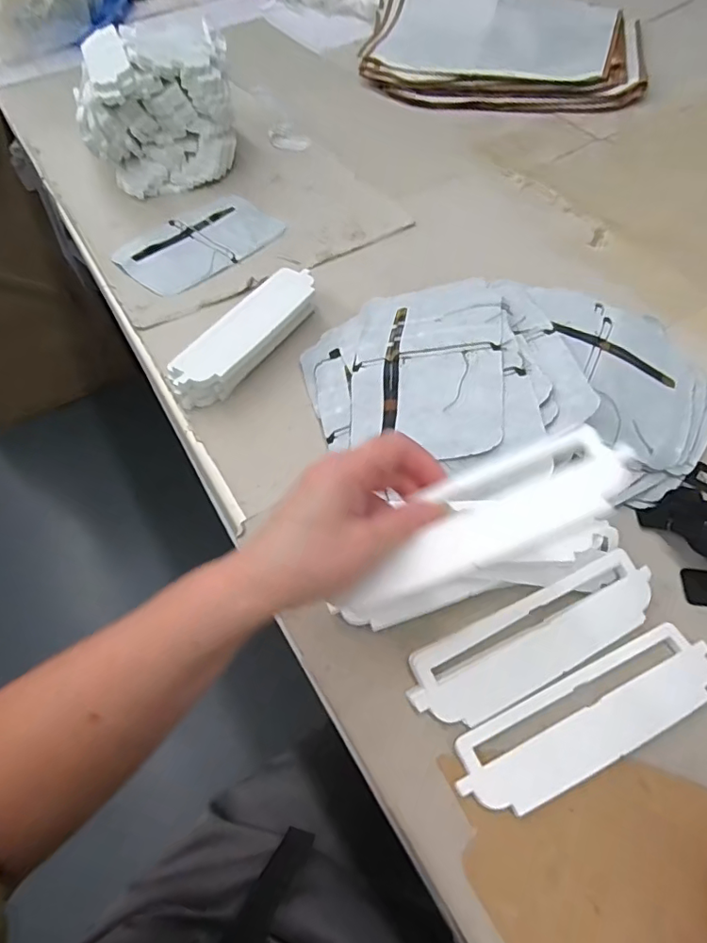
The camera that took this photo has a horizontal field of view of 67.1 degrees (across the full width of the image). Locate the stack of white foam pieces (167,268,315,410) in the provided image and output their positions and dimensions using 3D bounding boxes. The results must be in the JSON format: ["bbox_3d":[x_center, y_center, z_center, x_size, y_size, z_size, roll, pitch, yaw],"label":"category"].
[{"bbox_3d":[-0.104,-0.137,0.527,0.062,0.045,0.189,27,62,21],"label":"stack of white foam pieces"}]

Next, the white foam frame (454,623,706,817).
[{"bbox_3d":[0.150,0.155,0.337,0.180,0.007,0.051,-23,57,-10],"label":"white foam frame"}]

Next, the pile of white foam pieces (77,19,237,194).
[{"bbox_3d":[-0.255,-0.490,0.711,0.176,0.131,0.191,-7,55,1],"label":"pile of white foam pieces"}]

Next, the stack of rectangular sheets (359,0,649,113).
[{"bbox_3d":[0.251,-0.744,0.909,0.460,0.053,0.410,7,57,10],"label":"stack of rectangular sheets"}]

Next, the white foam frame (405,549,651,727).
[{"bbox_3d":[0.124,0.111,0.361,0.182,0.010,0.055,-24,72,-13],"label":"white foam frame"}]

